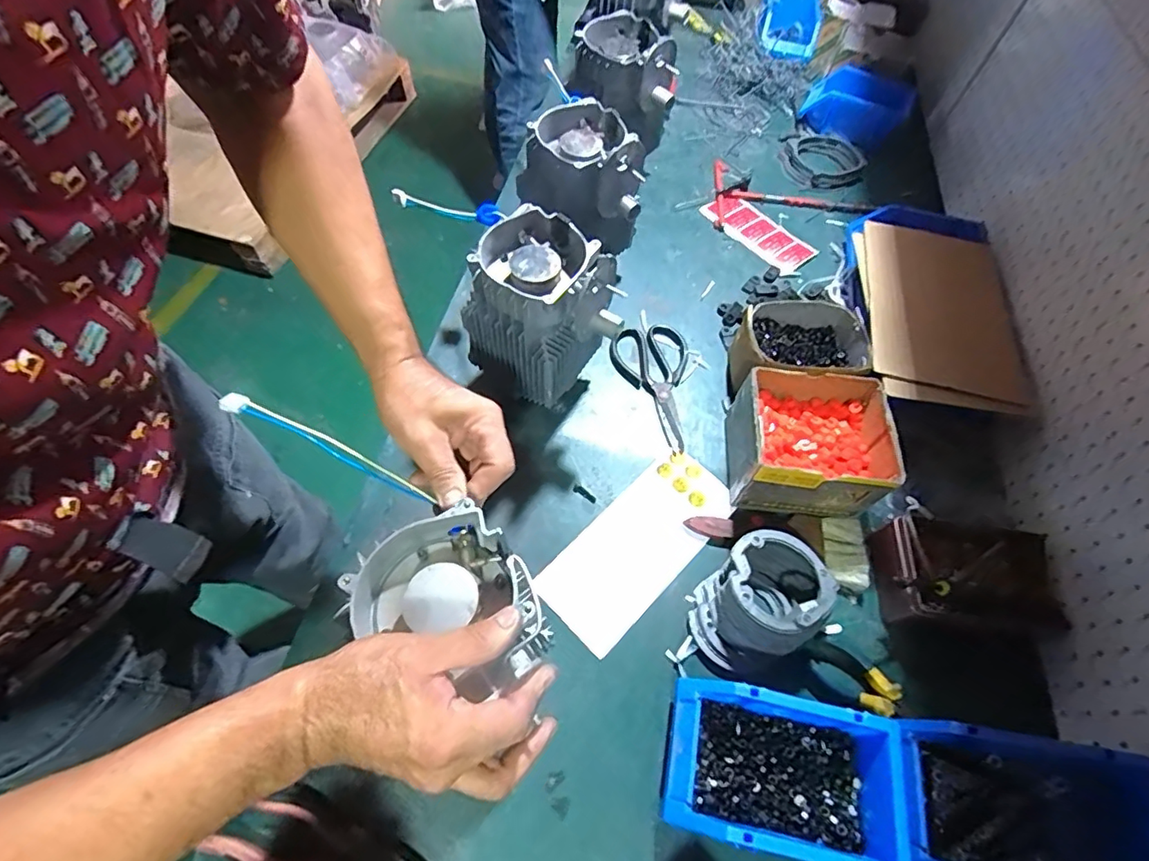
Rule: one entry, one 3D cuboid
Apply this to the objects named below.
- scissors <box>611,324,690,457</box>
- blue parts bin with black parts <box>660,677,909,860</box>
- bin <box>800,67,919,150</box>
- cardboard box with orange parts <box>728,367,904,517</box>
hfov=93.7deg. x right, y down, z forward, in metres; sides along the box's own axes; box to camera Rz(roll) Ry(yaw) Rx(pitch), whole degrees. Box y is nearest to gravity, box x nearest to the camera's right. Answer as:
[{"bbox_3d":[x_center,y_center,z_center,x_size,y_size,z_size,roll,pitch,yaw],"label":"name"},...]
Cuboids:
[{"bbox_3d":[0.115,-0.060,0.709,0.102,0.011,0.198,-9,61,-10],"label":"scissors"},{"bbox_3d":[0.181,0.292,0.460,0.195,0.067,0.116,13,60,4],"label":"blue parts bin with black parts"},{"bbox_3d":[0.522,-0.611,1.008,0.128,0.073,0.188,-39,69,-22],"label":"bin"},{"bbox_3d":[0.263,0.011,0.616,0.162,0.090,0.144,7,60,1],"label":"cardboard box with orange parts"}]

